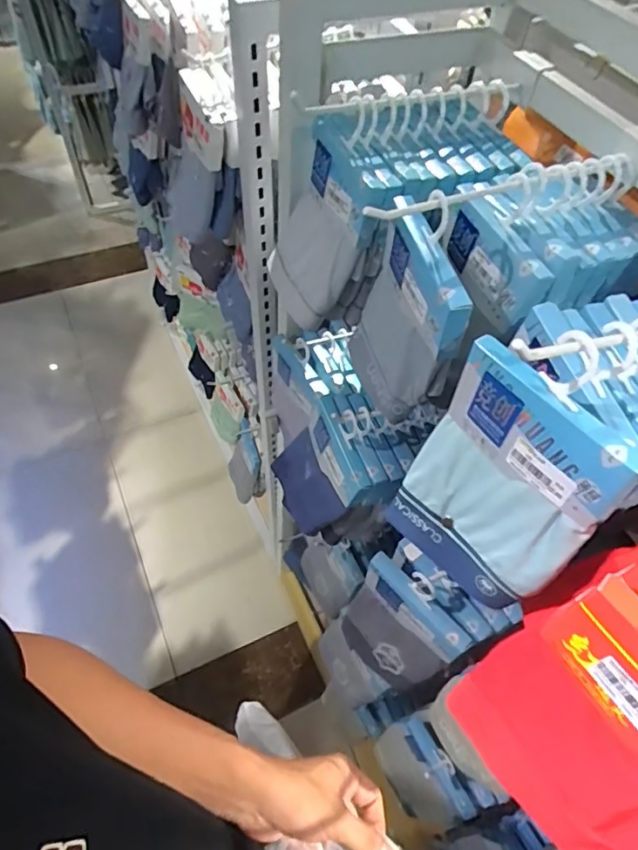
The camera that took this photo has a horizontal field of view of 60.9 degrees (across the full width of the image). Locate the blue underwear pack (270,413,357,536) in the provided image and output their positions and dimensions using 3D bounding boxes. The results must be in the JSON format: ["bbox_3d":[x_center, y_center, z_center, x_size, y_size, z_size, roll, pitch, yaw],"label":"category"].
[{"bbox_3d":[-0.007,0.065,0.678,0.017,0.149,0.113,-11,68,-36],"label":"blue underwear pack"}]

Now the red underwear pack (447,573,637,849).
[{"bbox_3d":[0.150,0.173,0.296,0.015,0.172,0.122,-20,59,-35],"label":"red underwear pack"}]

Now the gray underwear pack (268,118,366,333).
[{"bbox_3d":[-0.010,-0.181,0.543,0.057,0.171,0.123,-14,57,-14],"label":"gray underwear pack"}]

